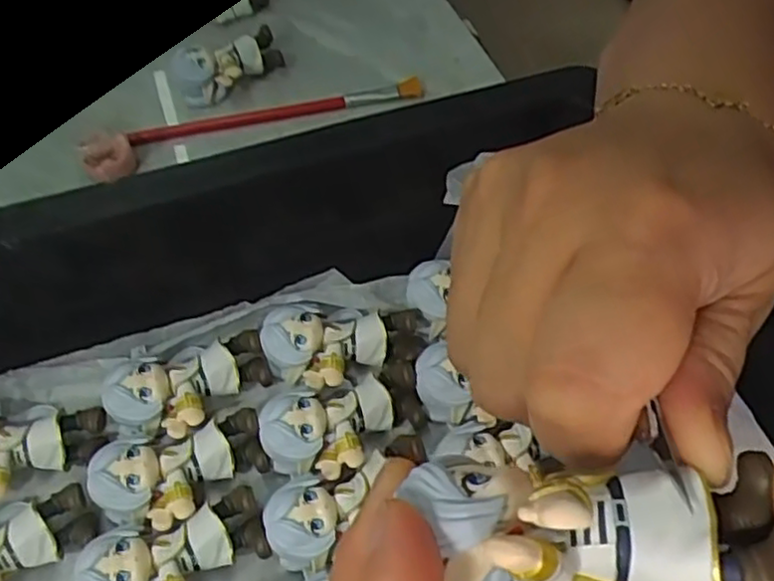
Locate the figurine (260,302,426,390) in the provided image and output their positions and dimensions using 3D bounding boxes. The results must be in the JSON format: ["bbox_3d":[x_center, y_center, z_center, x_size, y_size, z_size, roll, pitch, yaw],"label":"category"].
[{"bbox_3d":[-0.017,0.021,0.282,0.066,0.024,0.036,-10,56,-5],"label":"figurine"}]

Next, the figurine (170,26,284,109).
[{"bbox_3d":[-0.089,-0.127,0.392,0.059,0.031,0.027,-38,62,-21],"label":"figurine"}]

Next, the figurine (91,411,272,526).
[{"bbox_3d":[-0.075,0.066,0.251,0.060,0.021,0.033,-19,57,-11],"label":"figurine"}]

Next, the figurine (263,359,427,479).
[{"bbox_3d":[-0.016,0.050,0.262,0.061,0.021,0.035,-15,56,-8],"label":"figurine"}]

